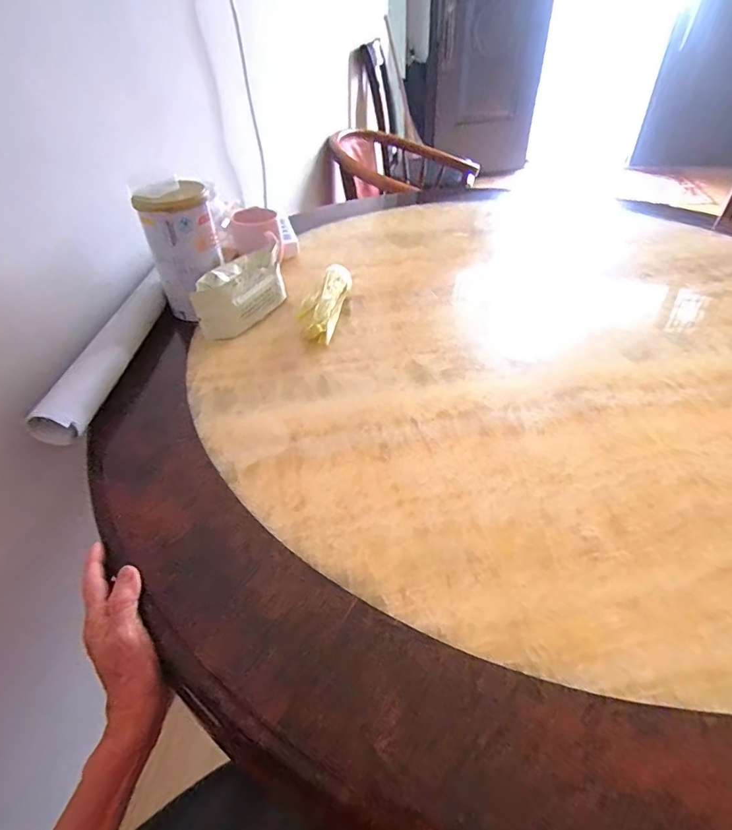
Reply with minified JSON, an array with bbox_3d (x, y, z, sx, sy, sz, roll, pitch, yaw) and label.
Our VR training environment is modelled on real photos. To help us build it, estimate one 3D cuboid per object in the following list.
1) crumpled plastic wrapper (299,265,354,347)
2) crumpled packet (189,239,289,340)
[{"bbox_3d":[-0.061,-0.175,0.688,0.051,0.051,0.182,6,43,9],"label":"crumpled plastic wrapper"},{"bbox_3d":[-0.184,-0.186,0.680,0.061,0.082,0.177,12,44,14],"label":"crumpled packet"}]

